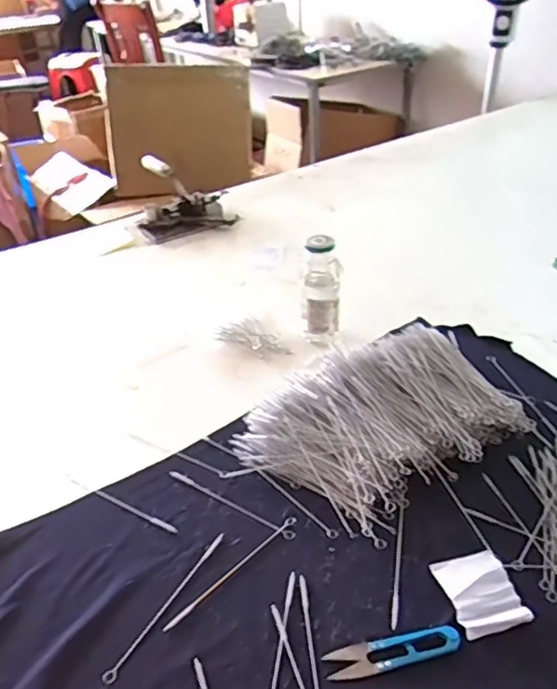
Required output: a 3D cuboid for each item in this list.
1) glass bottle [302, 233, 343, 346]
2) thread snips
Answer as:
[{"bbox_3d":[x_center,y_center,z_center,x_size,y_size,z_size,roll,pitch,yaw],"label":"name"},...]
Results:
[{"bbox_3d":[0.067,-0.081,0.897,0.063,0.160,0.054,-25,41,-27],"label":"glass bottle"},{"bbox_3d":[0.103,0.274,0.535,0.121,0.007,0.030,-9,36,-8],"label":"thread snips"}]

